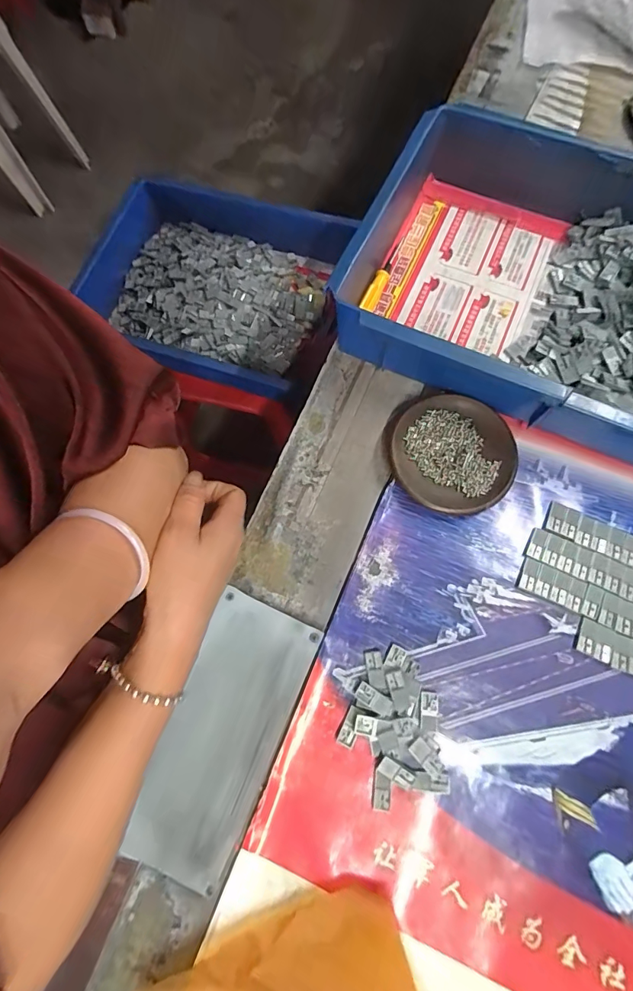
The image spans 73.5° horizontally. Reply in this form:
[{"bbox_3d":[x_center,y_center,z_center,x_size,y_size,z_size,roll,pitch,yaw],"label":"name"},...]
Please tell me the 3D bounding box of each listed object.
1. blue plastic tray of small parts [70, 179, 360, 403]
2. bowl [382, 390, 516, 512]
[{"bbox_3d":[-0.159,-0.309,0.625,0.339,0.069,0.282,18,74,6],"label":"blue plastic tray of small parts"},{"bbox_3d":[0.122,-0.040,0.392,0.109,0.018,0.116,0,73,1],"label":"bowl"}]

